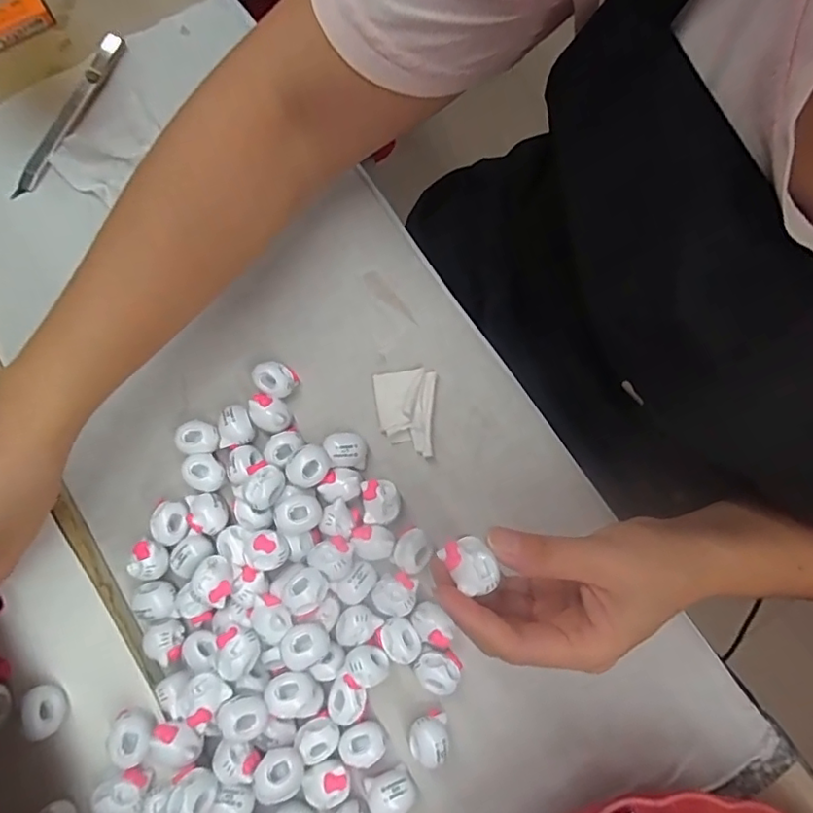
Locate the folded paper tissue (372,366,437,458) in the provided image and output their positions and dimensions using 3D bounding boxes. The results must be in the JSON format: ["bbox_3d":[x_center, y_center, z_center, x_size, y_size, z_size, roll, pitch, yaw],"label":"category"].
[{"bbox_3d":[-0.001,0.003,0.345,0.037,0.009,0.053,-2,79,0],"label":"folded paper tissue"}]

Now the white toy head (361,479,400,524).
[{"bbox_3d":[-0.015,0.056,0.329,0.021,0.016,0.024,-5,79,0],"label":"white toy head"}]

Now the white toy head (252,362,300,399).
[{"bbox_3d":[-0.080,-0.016,0.347,0.025,0.020,0.021,32,81,6],"label":"white toy head"}]

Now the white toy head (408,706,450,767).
[{"bbox_3d":[0.012,0.181,0.307,0.020,0.018,0.024,-2,79,0],"label":"white toy head"}]

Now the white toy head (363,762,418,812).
[{"bbox_3d":[-0.008,0.208,0.302,0.027,0.018,0.019,-17,79,-3],"label":"white toy head"}]

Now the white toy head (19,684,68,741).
[{"bbox_3d":[-0.192,0.161,0.298,0.016,0.016,0.024,-20,79,-3],"label":"white toy head"}]

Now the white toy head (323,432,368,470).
[{"bbox_3d":[-0.036,0.026,0.336,0.025,0.017,0.021,4,79,1],"label":"white toy head"}]

